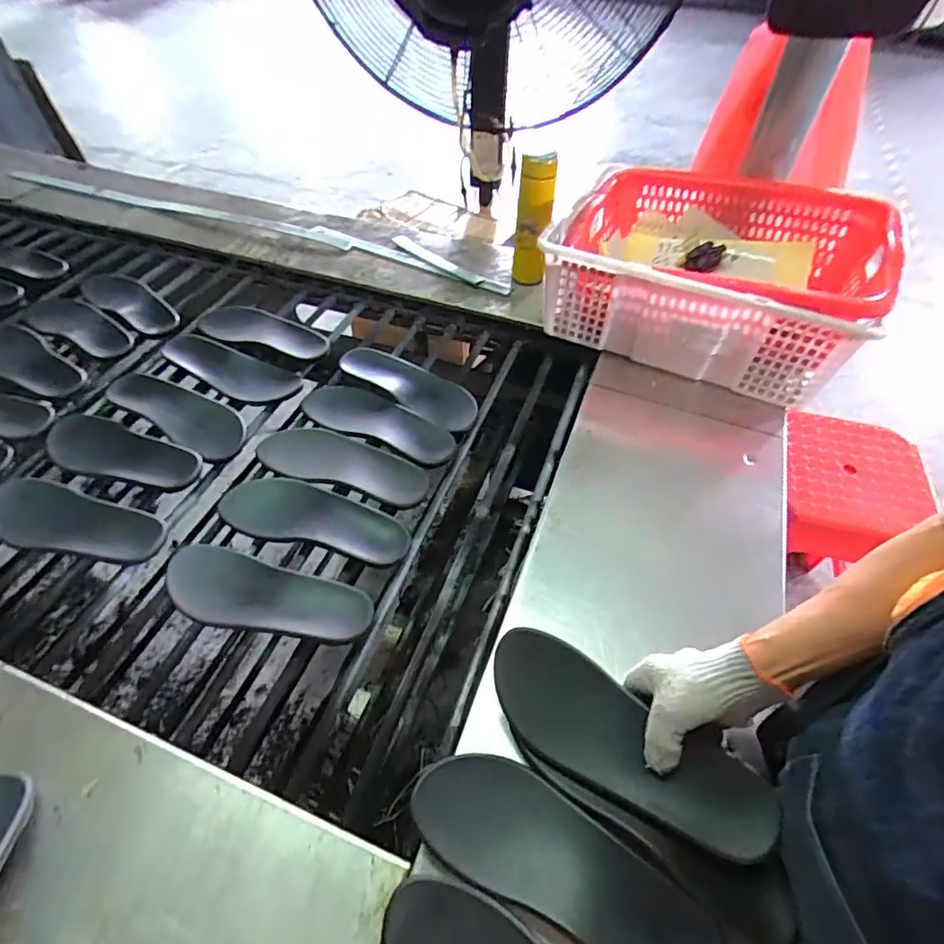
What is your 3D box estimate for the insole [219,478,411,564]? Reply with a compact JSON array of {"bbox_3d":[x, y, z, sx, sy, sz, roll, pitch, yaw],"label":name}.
[{"bbox_3d":[-0.208,0.051,0.681,0.260,0.023,0.093,13,53,7],"label":"insole"}]

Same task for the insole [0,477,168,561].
[{"bbox_3d":[-0.533,0.066,0.682,0.260,0.017,0.094,15,53,8],"label":"insole"}]

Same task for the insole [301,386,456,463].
[{"bbox_3d":[-0.145,-0.081,0.795,0.258,0.011,0.081,26,55,16],"label":"insole"}]

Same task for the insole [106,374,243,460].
[{"bbox_3d":[-0.466,-0.096,0.820,0.255,0.034,0.096,25,55,15],"label":"insole"}]

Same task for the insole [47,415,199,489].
[{"bbox_3d":[-0.514,-0.026,0.753,0.255,0.013,0.091,18,53,10],"label":"insole"}]

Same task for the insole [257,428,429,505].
[{"bbox_3d":[-0.187,-0.016,0.755,0.260,0.016,0.092,17,53,9],"label":"insole"}]

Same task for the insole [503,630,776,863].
[{"bbox_3d":[0.133,0.245,0.469,0.252,0.027,0.095,26,68,26],"label":"insole"}]

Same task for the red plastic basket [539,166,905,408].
[{"bbox_3d":[0.378,-0.325,0.848,0.464,0.180,0.333,25,55,15],"label":"red plastic basket"}]

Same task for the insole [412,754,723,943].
[{"bbox_3d":[0.074,0.325,0.431,0.255,0.011,0.093,26,55,16],"label":"insole"}]

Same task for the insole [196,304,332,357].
[{"bbox_3d":[-0.377,-0.261,0.934,0.263,0.017,0.088,18,53,10],"label":"insole"}]

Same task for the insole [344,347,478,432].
[{"bbox_3d":[-0.101,-0.148,0.838,0.239,0.024,0.086,32,57,20],"label":"insole"}]

